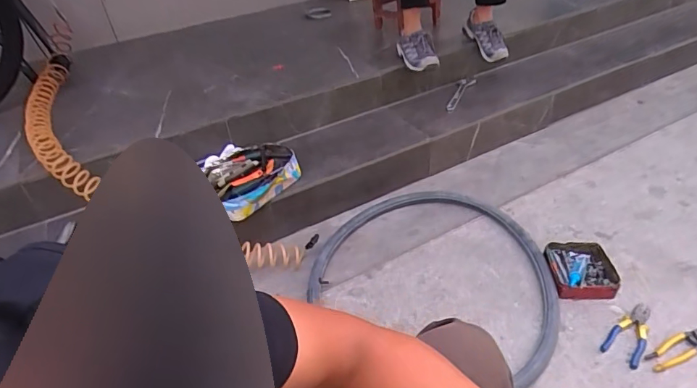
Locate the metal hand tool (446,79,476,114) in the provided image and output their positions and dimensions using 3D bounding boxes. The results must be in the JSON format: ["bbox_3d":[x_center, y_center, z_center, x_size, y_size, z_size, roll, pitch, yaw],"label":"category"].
[{"bbox_3d":[0.454,-0.411,1.881,0.051,0.026,0.225,20,59,29],"label":"metal hand tool"}]

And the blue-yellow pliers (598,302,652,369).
[{"bbox_3d":[0.676,0.328,1.097,0.079,0.016,0.183,25,49,33],"label":"blue-yellow pliers"}]

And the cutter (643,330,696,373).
[{"bbox_3d":[0.767,0.353,1.055,0.183,0.019,0.052,-22,41,-17],"label":"cutter"}]

